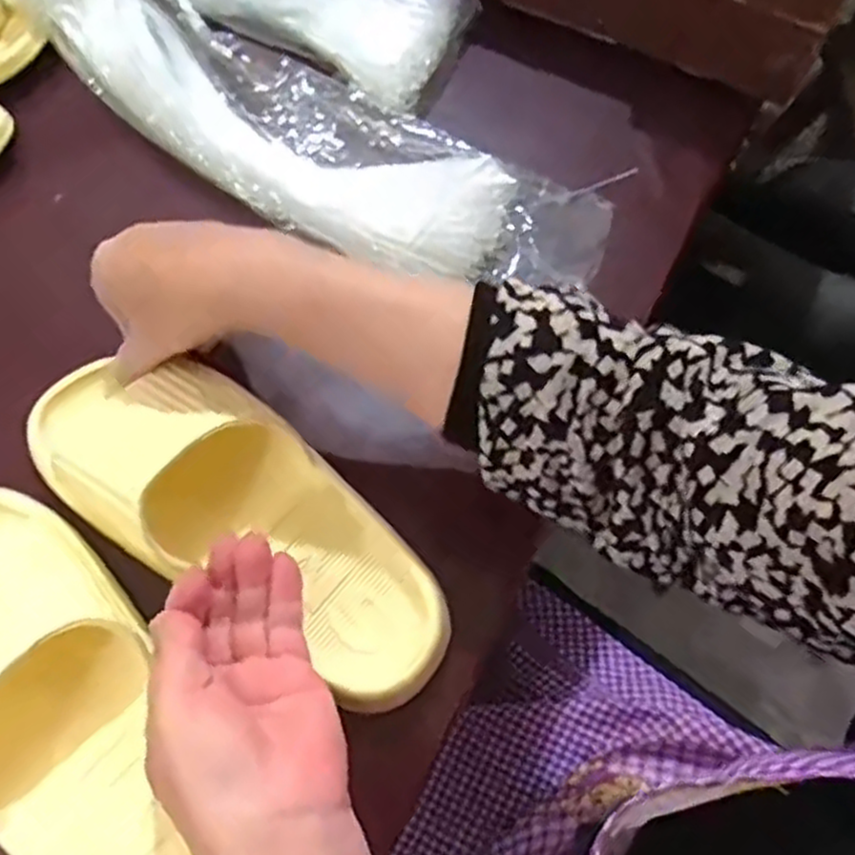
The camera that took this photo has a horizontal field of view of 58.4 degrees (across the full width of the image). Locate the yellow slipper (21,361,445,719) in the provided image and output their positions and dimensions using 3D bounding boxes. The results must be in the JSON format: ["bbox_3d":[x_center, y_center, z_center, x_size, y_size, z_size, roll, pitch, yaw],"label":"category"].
[{"bbox_3d":[-0.100,0.040,0.392,0.253,0.064,0.097,34,66,7],"label":"yellow slipper"}]

